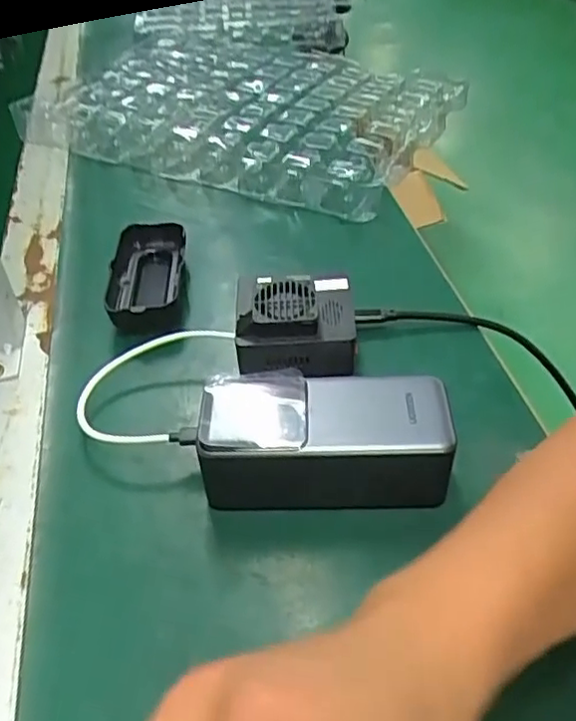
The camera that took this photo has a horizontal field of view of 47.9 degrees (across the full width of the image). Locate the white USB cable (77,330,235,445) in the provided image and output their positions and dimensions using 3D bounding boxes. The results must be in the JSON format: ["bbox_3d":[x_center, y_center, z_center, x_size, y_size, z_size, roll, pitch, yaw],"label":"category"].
[{"bbox_3d":[-0.084,0.014,0.401,0.082,0.018,0.093,8,45,10],"label":"white USB cable"}]

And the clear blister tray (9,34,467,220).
[{"bbox_3d":[-0.044,-0.286,0.712,0.413,0.043,0.299,19,48,20],"label":"clear blister tray"}]

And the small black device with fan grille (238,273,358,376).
[{"bbox_3d":[0.006,-0.026,0.433,0.077,0.051,0.064,-2,44,0],"label":"small black device with fan grille"}]

